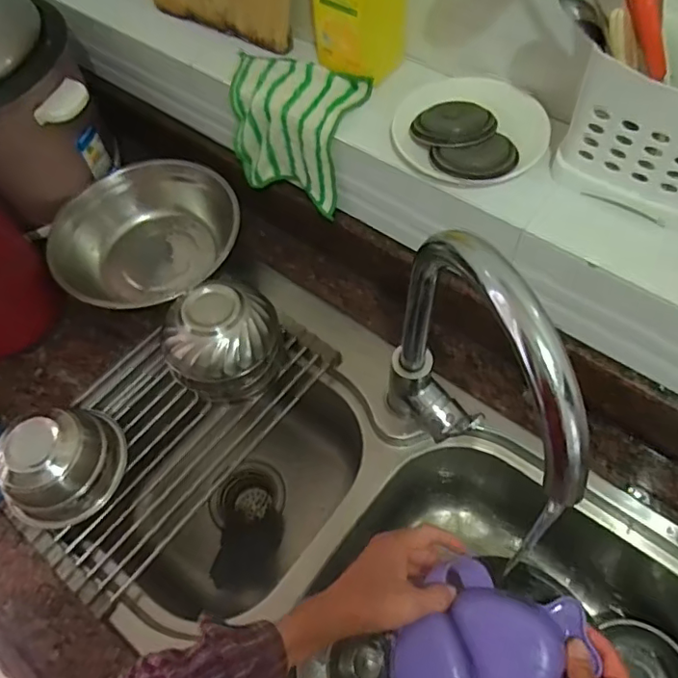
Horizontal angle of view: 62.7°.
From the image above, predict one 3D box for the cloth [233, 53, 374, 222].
[{"bbox_3d":[-0.051,-0.244,0.655,0.152,0.113,0.096,28,65,19],"label":"cloth"}]

